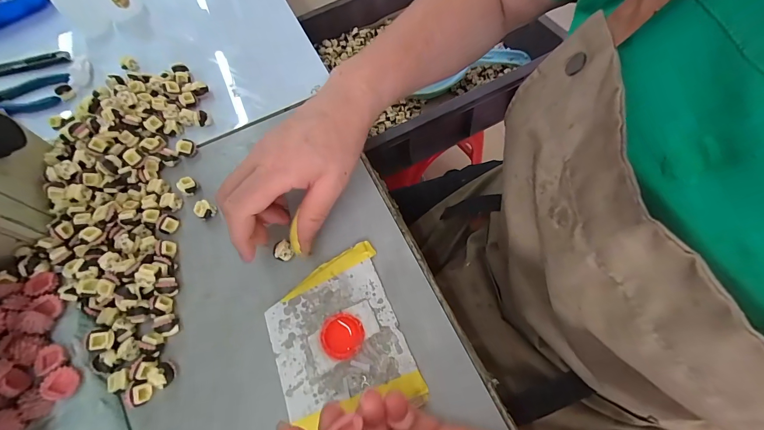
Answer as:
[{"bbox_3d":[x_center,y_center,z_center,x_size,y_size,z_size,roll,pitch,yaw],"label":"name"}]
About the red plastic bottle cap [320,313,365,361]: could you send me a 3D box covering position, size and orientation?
[{"bbox_3d":[-0.028,0.085,0.242,0.029,0.006,0.030,-3,64,6],"label":"red plastic bottle cap"}]

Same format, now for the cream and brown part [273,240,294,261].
[{"bbox_3d":[-0.078,0.028,0.272,0.015,0.010,0.014,-24,63,-5],"label":"cream and brown part"}]

